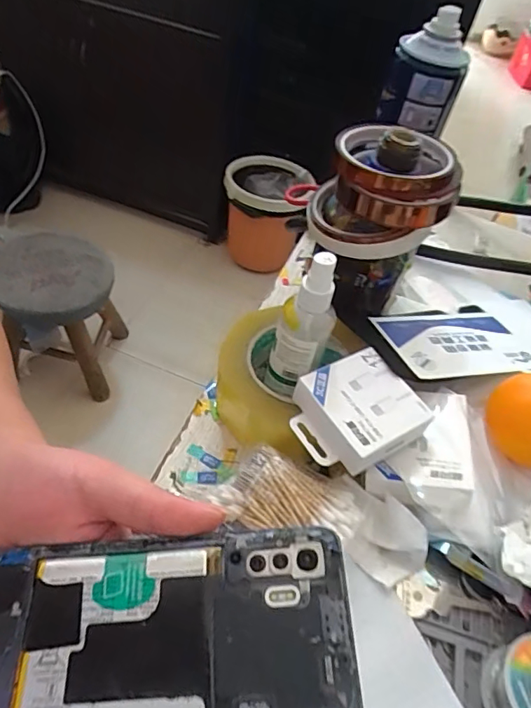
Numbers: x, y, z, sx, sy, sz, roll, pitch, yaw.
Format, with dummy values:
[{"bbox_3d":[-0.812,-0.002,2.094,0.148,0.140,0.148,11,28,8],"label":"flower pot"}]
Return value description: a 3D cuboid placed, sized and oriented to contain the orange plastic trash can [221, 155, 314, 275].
[{"bbox_3d":[-0.011,-0.400,1.532,0.242,0.321,0.235,1,47,-1],"label":"orange plastic trash can"}]

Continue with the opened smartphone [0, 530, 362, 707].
[{"bbox_3d":[-0.044,0.114,0.200,0.157,0.014,0.070,-5,47,0],"label":"opened smartphone"}]

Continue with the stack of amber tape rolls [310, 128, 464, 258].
[{"bbox_3d":[0.089,-0.125,0.370,0.102,0.064,0.095,16,53,9],"label":"stack of amber tape rolls"}]

